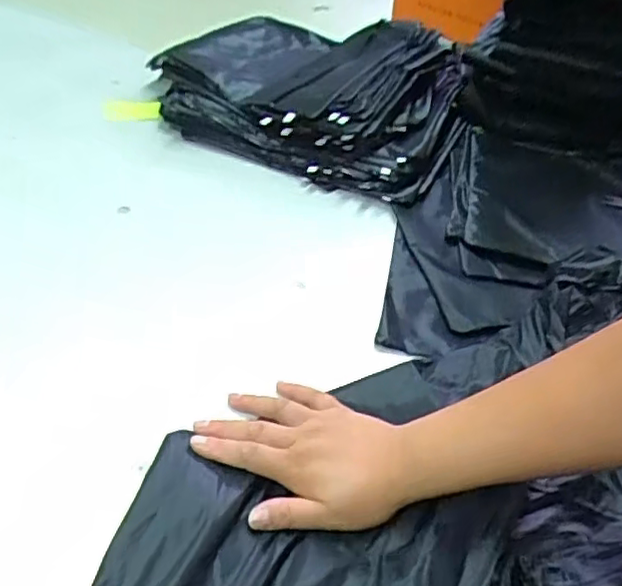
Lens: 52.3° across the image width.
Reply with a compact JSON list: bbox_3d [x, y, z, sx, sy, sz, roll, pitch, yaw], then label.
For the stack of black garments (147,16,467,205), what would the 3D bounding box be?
[{"bbox_3d":[0.036,-0.298,0.905,0.345,0.114,0.444,21,43,13],"label":"stack of black garments"}]

